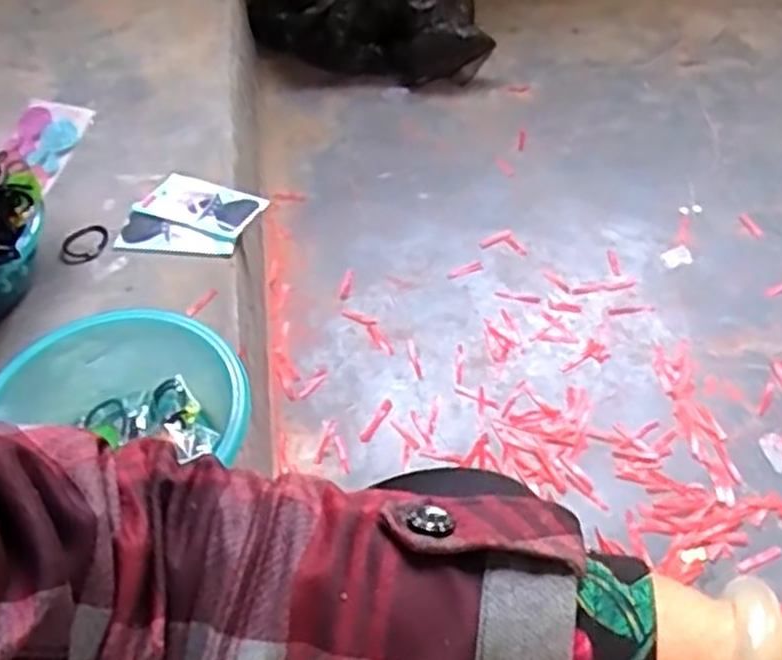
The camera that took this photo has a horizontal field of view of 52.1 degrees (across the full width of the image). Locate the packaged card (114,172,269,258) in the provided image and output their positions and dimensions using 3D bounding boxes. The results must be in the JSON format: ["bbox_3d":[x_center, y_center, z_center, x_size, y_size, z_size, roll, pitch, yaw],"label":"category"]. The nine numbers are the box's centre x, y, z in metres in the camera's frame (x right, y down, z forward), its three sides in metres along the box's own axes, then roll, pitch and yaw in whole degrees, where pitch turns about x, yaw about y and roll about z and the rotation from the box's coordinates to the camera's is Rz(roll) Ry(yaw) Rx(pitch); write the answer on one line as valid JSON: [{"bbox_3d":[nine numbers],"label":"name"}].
[{"bbox_3d":[-0.225,-0.130,0.907,0.143,0.013,0.114,9,56,17],"label":"packaged card"}]

